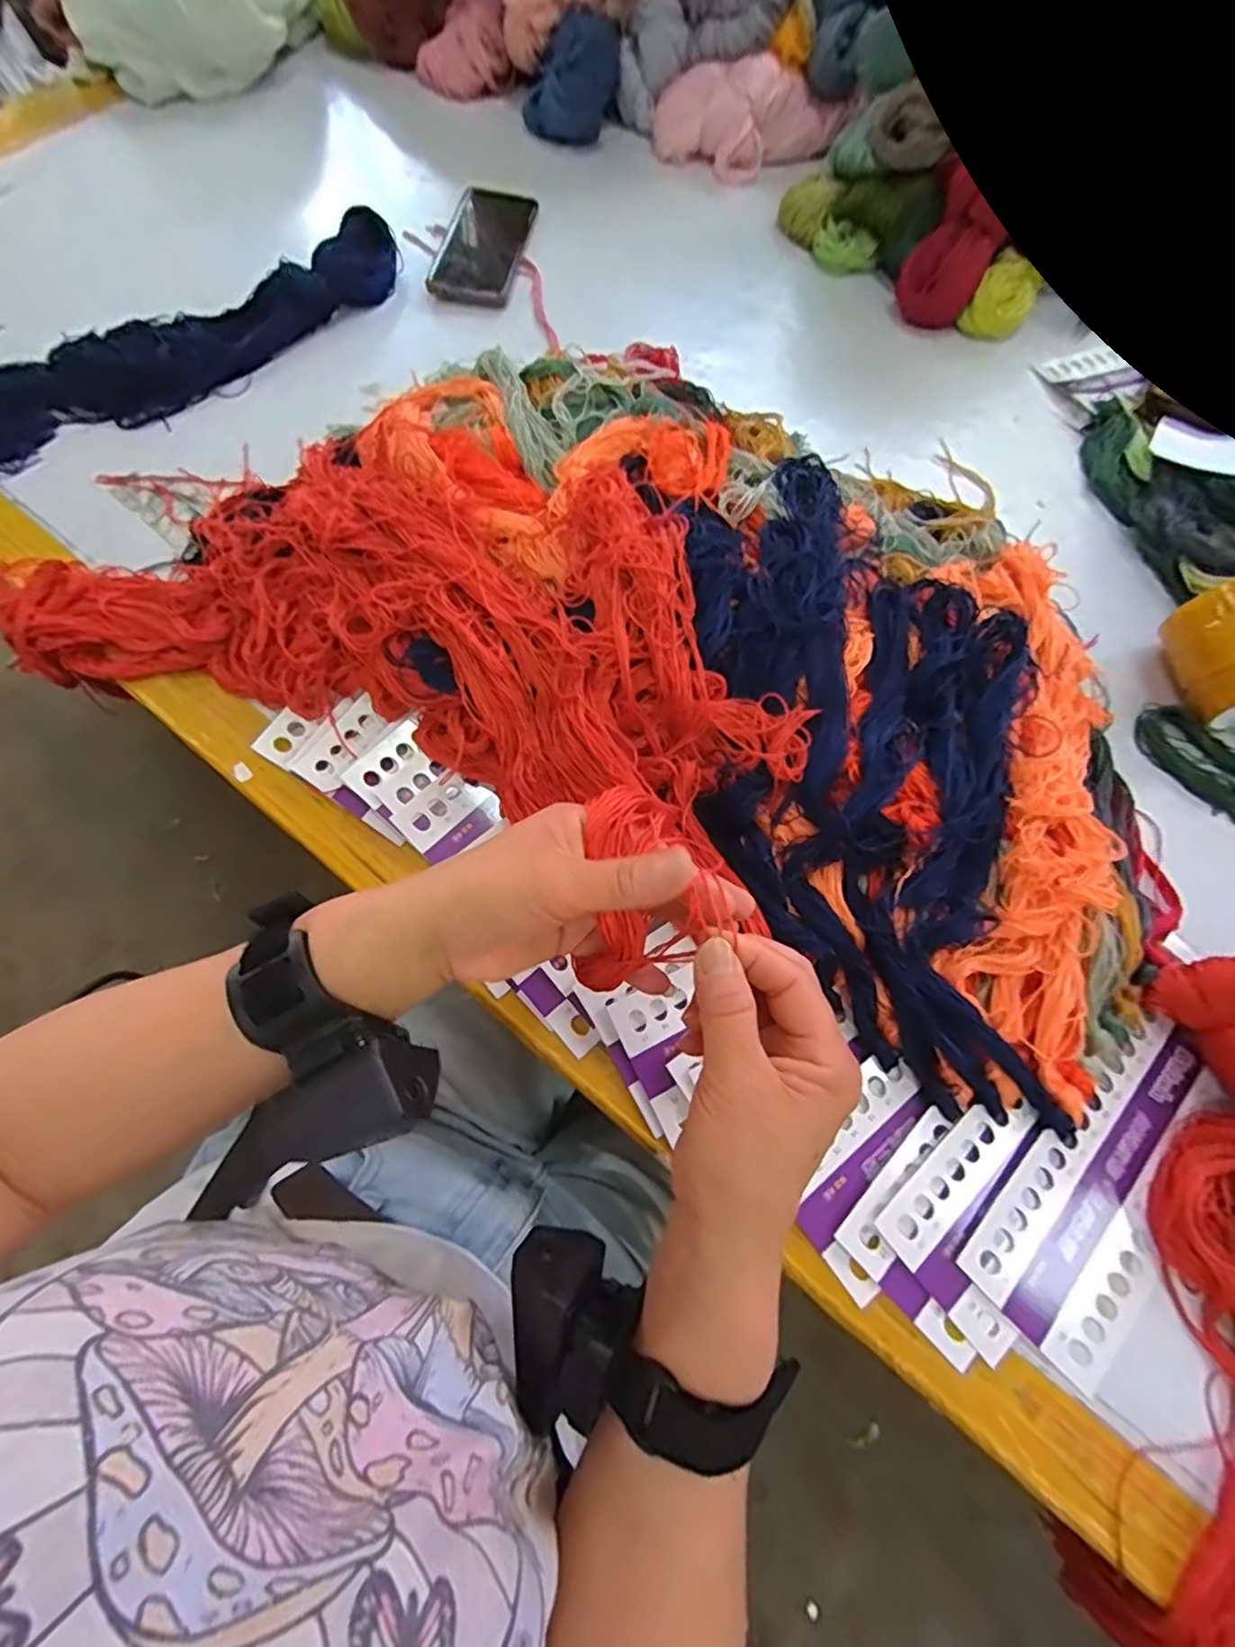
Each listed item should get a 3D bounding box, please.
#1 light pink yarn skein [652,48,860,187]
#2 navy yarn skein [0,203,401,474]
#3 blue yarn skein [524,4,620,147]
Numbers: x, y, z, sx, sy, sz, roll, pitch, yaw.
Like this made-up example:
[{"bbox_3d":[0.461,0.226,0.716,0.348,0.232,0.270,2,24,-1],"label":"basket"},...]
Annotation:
[{"bbox_3d":[0.141,-0.726,0.655,0.204,0.067,0.075,5,69,-1],"label":"light pink yarn skein"},{"bbox_3d":[-0.375,-0.387,0.516,0.442,0.038,0.103,-31,74,-13],"label":"navy yarn skein"},{"bbox_3d":[-0.048,-0.769,0.652,0.093,0.082,0.069,3,69,-1],"label":"blue yarn skein"}]

